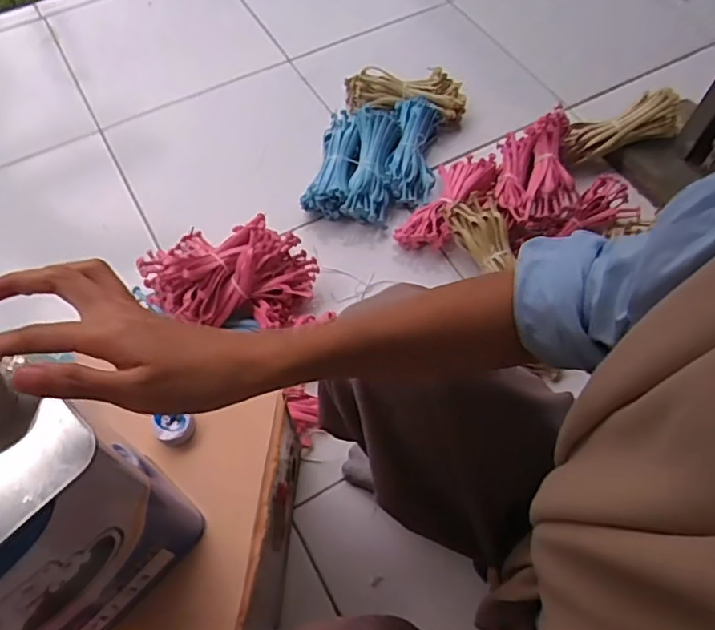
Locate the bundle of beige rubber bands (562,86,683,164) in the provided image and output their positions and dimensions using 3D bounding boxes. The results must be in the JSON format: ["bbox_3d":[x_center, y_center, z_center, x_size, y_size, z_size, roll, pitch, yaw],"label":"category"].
[{"bbox_3d":[0.449,-0.315,0.984,0.185,0.068,0.043,-19,58,21],"label":"bundle of beige rubber bands"}]

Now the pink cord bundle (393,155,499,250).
[{"bbox_3d":[0.145,-0.192,0.957,0.097,0.050,0.210,30,65,16],"label":"pink cord bundle"}]

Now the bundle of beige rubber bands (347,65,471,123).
[{"bbox_3d":[0.085,-0.413,1.077,0.232,0.061,0.074,14,61,8],"label":"bundle of beige rubber bands"}]

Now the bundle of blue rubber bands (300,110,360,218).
[{"bbox_3d":[-0.037,-0.263,0.994,0.073,0.046,0.203,11,61,7],"label":"bundle of blue rubber bands"}]

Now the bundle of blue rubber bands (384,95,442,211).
[{"bbox_3d":[0.097,-0.287,1.008,0.086,0.066,0.205,8,61,5],"label":"bundle of blue rubber bands"}]

